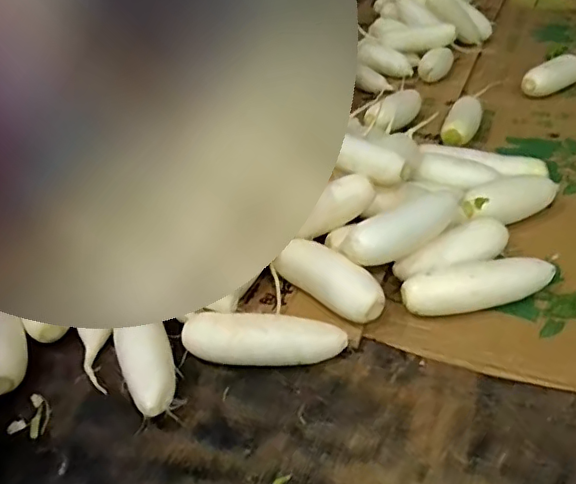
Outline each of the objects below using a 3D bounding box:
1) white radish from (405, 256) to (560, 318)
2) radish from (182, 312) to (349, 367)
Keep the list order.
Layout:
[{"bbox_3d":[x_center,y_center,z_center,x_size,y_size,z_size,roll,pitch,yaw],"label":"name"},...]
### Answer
[{"bbox_3d":[0.248,0.055,0.731,0.202,0.055,0.055,-13,38,-10],"label":"white radish"},{"bbox_3d":[-0.028,0.124,0.676,0.187,0.059,0.053,2,38,9],"label":"radish"}]

